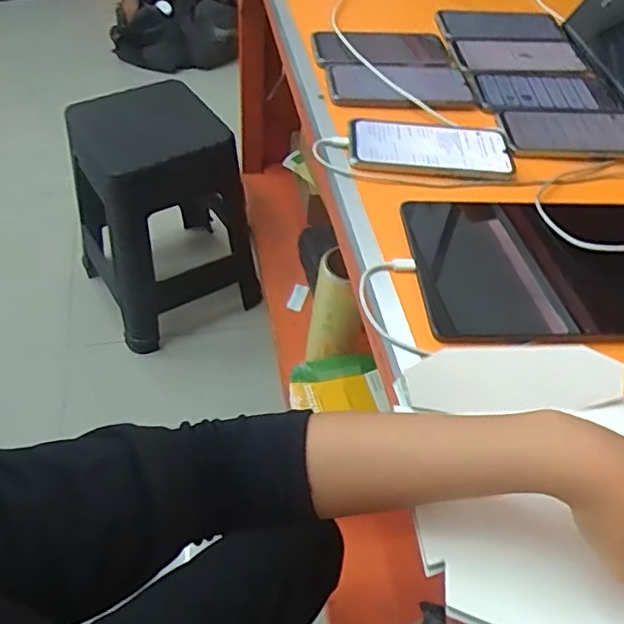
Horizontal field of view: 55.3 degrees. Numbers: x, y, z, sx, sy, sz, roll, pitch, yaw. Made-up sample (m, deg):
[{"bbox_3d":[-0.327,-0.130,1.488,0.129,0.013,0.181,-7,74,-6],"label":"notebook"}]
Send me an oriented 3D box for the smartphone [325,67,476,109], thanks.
[{"bbox_3d":[0.103,-0.265,0.700,0.167,0.014,0.081,2,50,-4],"label":"smartphone"}]

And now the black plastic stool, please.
[{"bbox_3d":[-0.367,-0.248,1.469,0.384,0.498,0.362,-22,56,-22],"label":"black plastic stool"}]

